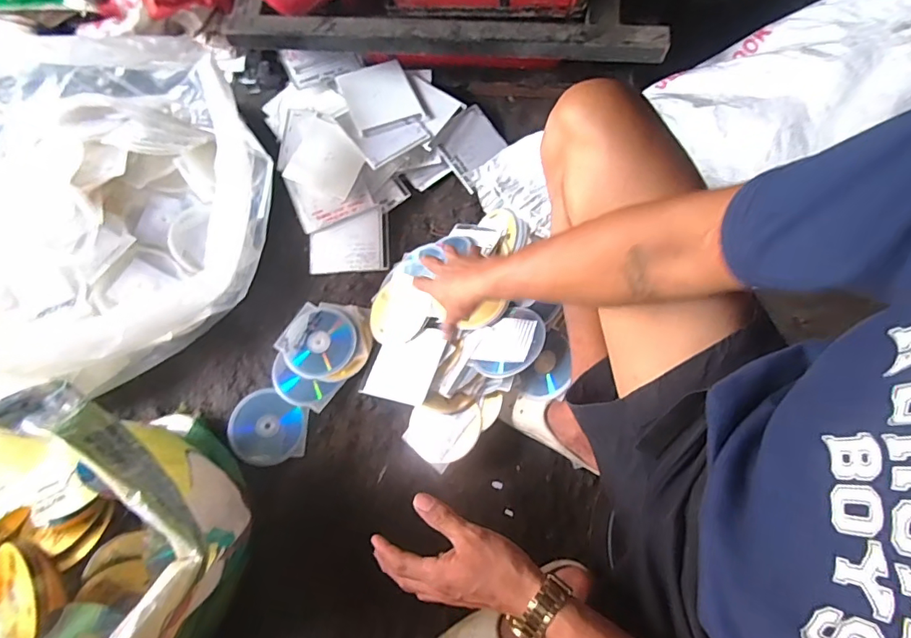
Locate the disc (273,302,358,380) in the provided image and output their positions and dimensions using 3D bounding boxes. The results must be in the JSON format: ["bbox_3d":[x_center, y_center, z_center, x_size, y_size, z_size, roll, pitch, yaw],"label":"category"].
[{"bbox_3d":[-0.230,0.040,0.820,0.118,0.005,0.115,0,79,-2],"label":"disc"}]

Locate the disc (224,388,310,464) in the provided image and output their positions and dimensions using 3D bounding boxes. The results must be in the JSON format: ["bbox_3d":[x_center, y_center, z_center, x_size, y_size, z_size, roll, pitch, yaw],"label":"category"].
[{"bbox_3d":[-0.302,0.173,0.788,0.125,0.010,0.117,0,69,-1],"label":"disc"}]

